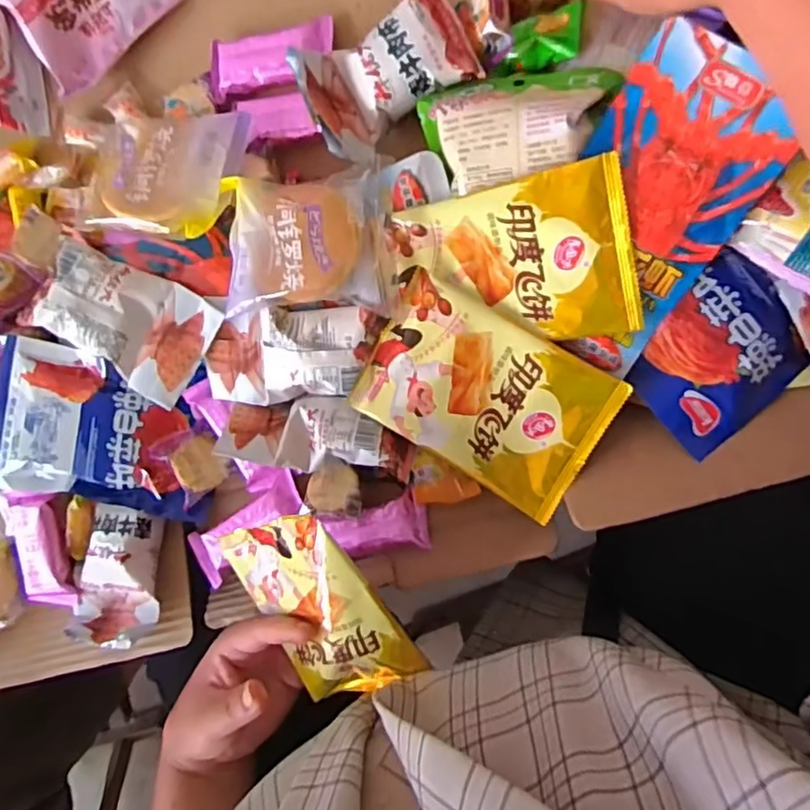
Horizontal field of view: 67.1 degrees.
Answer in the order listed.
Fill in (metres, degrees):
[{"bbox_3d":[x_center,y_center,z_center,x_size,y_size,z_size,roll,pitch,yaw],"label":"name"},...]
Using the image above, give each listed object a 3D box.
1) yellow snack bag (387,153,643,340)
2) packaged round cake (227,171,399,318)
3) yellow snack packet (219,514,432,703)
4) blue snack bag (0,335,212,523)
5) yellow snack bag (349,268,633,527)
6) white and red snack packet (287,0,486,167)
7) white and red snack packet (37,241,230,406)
[{"bbox_3d":[0.066,-0.088,0.377,0.142,0.033,0.098,-7,93,12],"label":"yellow snack bag"},{"bbox_3d":[-0.066,-0.103,0.388,0.107,0.041,0.085,-2,95,11],"label":"packaged round cake"},{"bbox_3d":[-0.052,0.134,0.393,0.094,0.022,0.138,-24,103,35],"label":"yellow snack packet"},{"bbox_3d":[-0.231,0.020,0.468,0.164,0.029,0.115,11,97,10],"label":"blue snack bag"},{"bbox_3d":[0.051,-0.006,0.393,0.152,0.016,0.100,31,100,7],"label":"yellow snack bag"},{"bbox_3d":[-0.011,-0.222,0.410,0.109,0.034,0.077,-26,89,12],"label":"white and red snack packet"},{"bbox_3d":[-0.194,-0.058,0.419,0.118,0.018,0.075,30,100,7],"label":"white and red snack packet"}]

